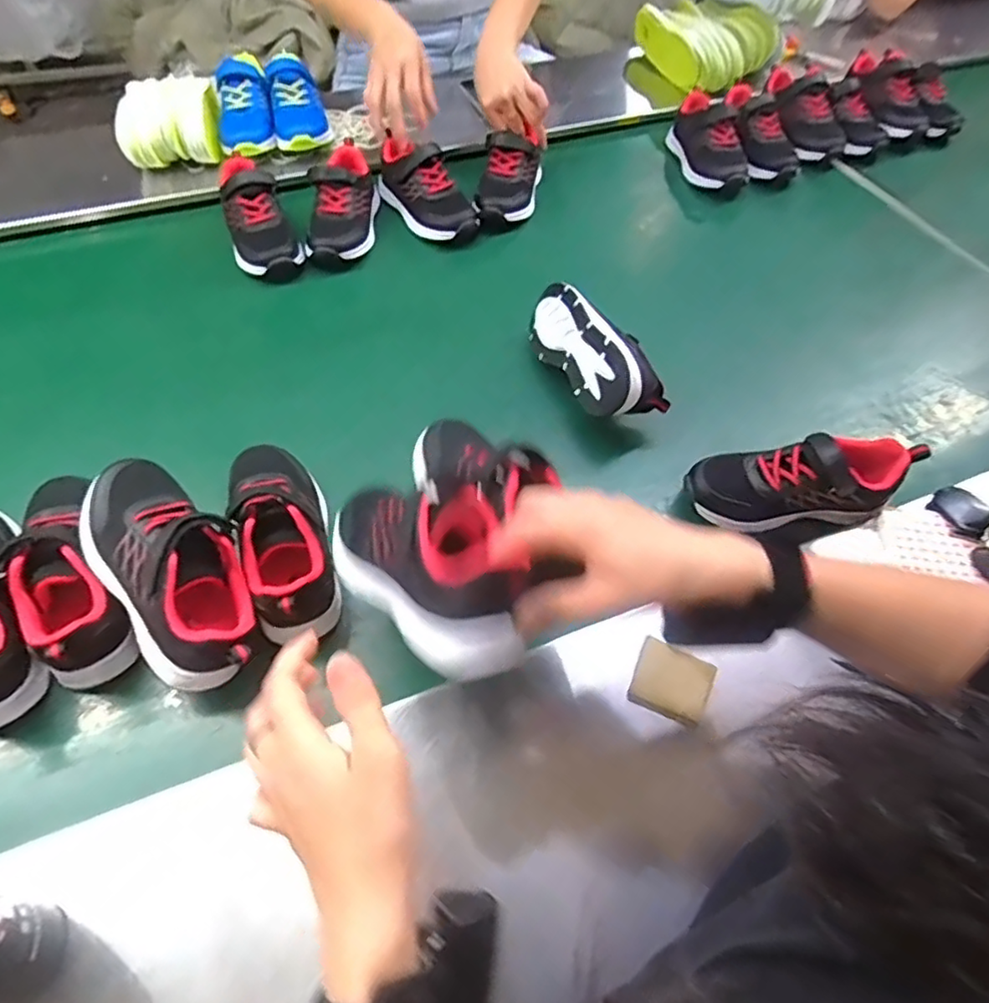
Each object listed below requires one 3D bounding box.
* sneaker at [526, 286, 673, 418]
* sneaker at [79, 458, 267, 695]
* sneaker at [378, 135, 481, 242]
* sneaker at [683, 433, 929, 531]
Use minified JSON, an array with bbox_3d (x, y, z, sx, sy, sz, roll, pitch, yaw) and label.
[{"bbox_3d":[0.102,-0.159,0.660,0.074,0.086,0.177,-20,57,-11],"label":"sneaker"},{"bbox_3d":[-0.249,0.051,0.488,0.096,0.079,0.189,-32,80,-18],"label":"sneaker"},{"bbox_3d":[-0.094,-0.422,0.851,0.072,0.080,0.187,-35,74,-19],"label":"sneaker"},{"bbox_3d":[0.286,-0.019,0.582,0.209,0.092,0.067,-5,55,-1],"label":"sneaker"}]

